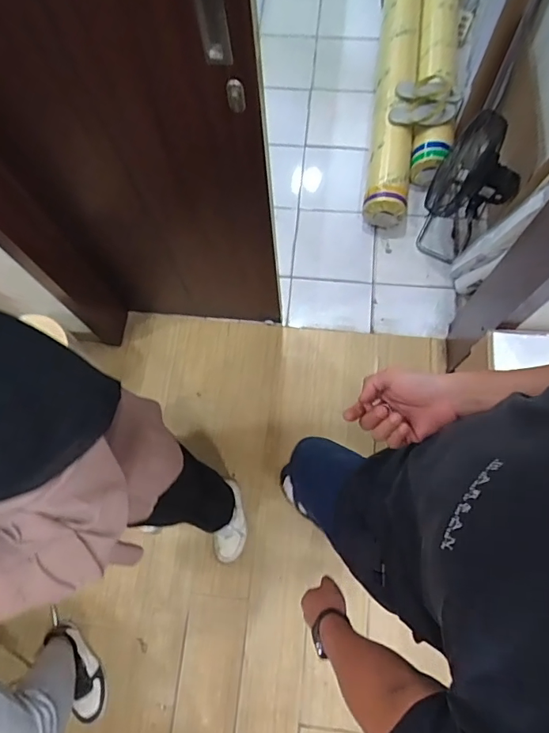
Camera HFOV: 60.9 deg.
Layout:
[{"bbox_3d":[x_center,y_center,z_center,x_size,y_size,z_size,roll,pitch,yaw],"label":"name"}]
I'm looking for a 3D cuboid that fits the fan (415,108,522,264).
[{"bbox_3d":[0.666,-0.595,1.615,0.250,0.370,0.290,34,77,12],"label":"fan"}]

